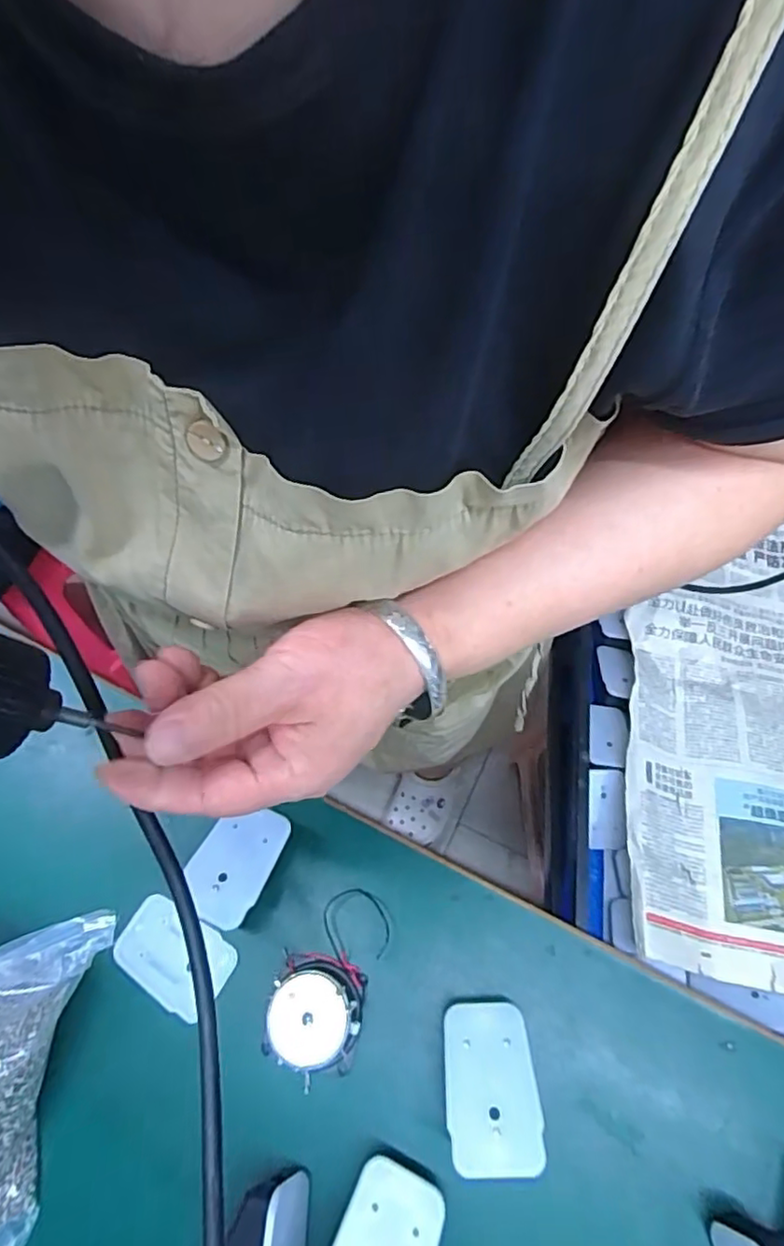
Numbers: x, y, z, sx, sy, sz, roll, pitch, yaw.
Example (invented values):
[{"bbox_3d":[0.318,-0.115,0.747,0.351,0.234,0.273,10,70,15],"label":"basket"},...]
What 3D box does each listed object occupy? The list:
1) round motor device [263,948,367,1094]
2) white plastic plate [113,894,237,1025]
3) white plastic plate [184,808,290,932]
[{"bbox_3d":[-0.043,0.215,0.334,0.050,0.032,0.058,9,63,6],"label":"round motor device"},{"bbox_3d":[-0.132,0.199,0.368,0.069,0.007,0.046,26,68,15],"label":"white plastic plate"},{"bbox_3d":[-0.093,0.140,0.360,0.044,0.004,0.067,20,55,9],"label":"white plastic plate"}]

